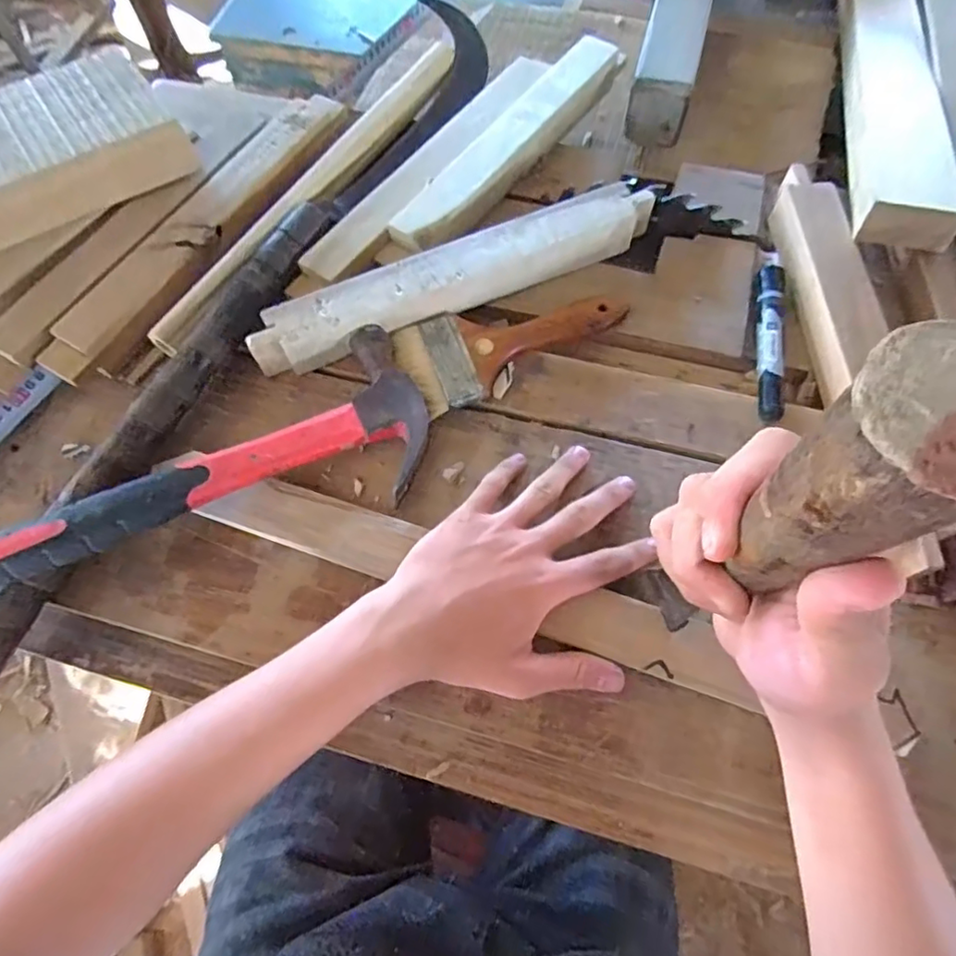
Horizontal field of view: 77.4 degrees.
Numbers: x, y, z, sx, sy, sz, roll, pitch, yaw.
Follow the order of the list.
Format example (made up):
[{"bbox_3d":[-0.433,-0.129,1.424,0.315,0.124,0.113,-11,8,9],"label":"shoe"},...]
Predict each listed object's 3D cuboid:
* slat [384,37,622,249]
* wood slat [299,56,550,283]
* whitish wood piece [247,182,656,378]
[{"bbox_3d":[0.032,-0.280,0.496,0.043,0.026,0.279,33,72,15],"label":"slat"},{"bbox_3d":[-0.036,-0.258,0.484,0.035,0.013,0.285,33,72,15],"label":"wood slat"},{"bbox_3d":[-0.014,-0.150,0.439,0.305,0.030,0.040,-24,68,-8],"label":"whitish wood piece"}]

